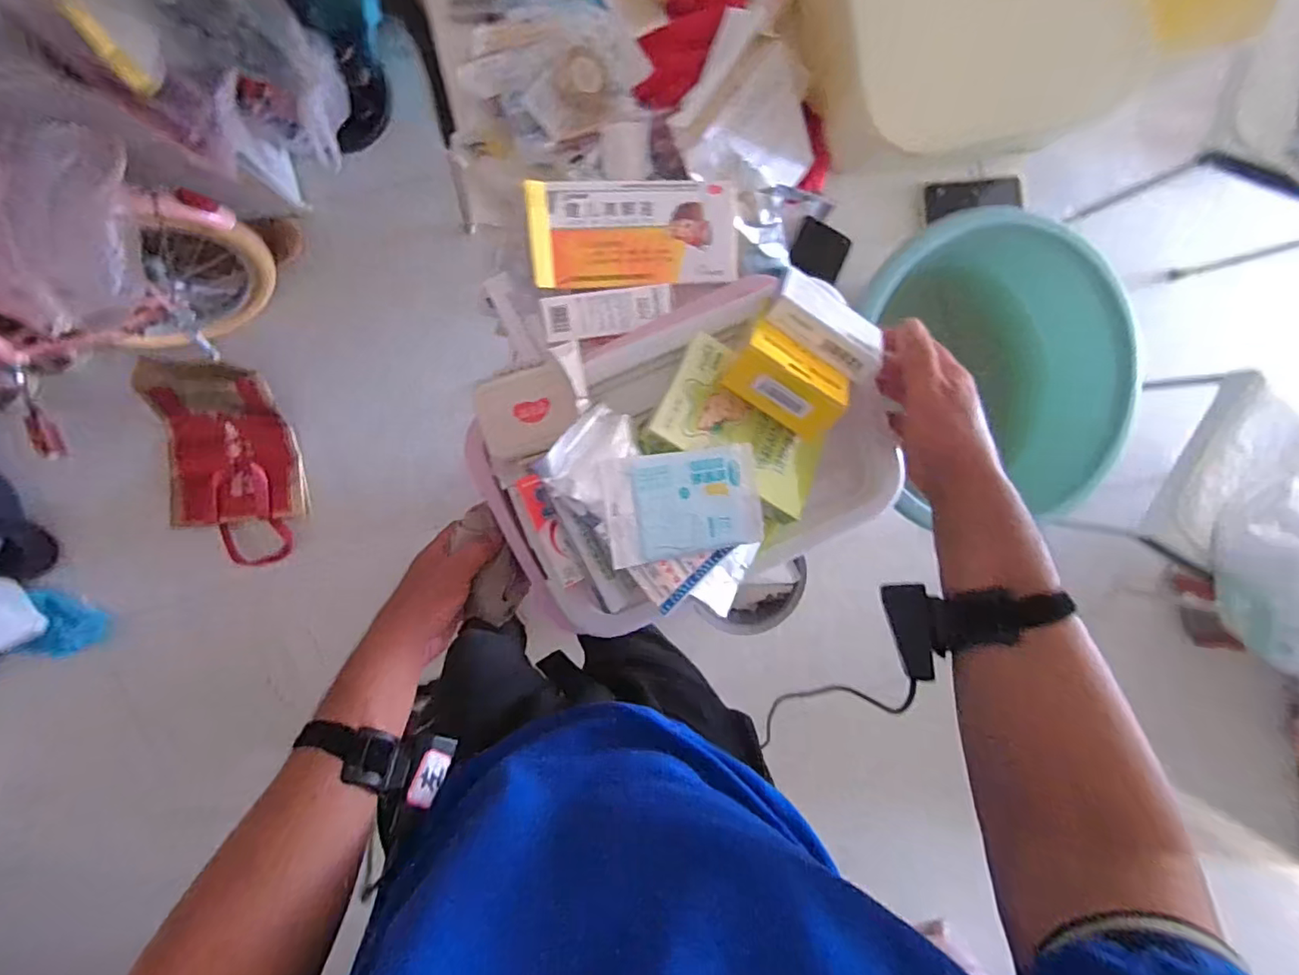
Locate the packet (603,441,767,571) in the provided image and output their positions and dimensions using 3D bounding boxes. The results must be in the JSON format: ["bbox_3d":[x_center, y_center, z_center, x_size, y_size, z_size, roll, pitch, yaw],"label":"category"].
[{"bbox_3d":[0.027,0.012,0.416,0.119,0.005,0.076,-9,93,-17],"label":"packet"}]

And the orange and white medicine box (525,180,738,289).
[{"bbox_3d":[-0.013,-0.247,0.547,0.199,0.026,0.091,-5,95,-9],"label":"orange and white medicine box"}]

